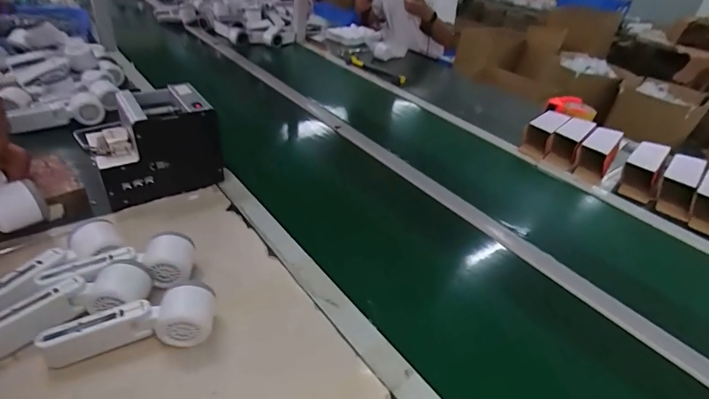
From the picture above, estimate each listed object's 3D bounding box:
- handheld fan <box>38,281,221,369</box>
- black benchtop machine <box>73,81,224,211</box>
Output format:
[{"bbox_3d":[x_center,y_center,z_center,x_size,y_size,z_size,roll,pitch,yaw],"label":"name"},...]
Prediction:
[{"bbox_3d":[-0.243,0.144,0.434,0.167,0.059,0.052,-10,37,-20],"label":"handheld fan"},{"bbox_3d":[-0.324,-0.084,0.643,0.182,0.154,0.117,-14,40,-30],"label":"black benchtop machine"}]

